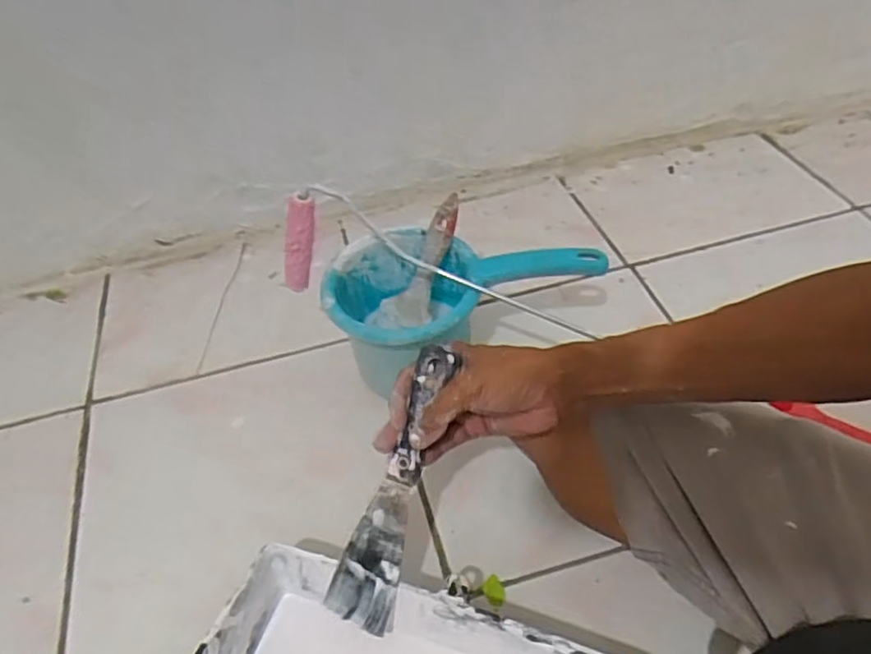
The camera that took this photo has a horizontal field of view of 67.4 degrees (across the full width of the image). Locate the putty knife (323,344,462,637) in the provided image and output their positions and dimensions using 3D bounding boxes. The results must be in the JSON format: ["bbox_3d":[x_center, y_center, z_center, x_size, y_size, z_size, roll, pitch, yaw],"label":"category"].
[{"bbox_3d":[-0.029,0.115,0.462,0.045,0.014,0.201,19,95,21],"label":"putty knife"}]

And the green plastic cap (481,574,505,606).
[{"bbox_3d":[0.047,0.211,0.523,0.017,0.005,0.024,-20,49,-13],"label":"green plastic cap"}]

